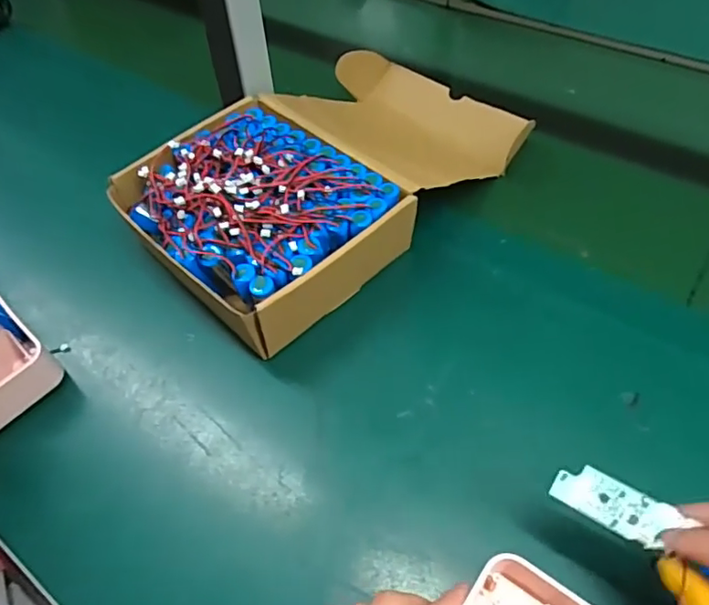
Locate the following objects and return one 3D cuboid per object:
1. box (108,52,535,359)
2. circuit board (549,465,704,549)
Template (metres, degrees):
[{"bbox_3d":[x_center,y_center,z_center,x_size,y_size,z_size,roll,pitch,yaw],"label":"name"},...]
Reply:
[{"bbox_3d":[-0.016,-0.128,0.534,0.228,0.093,0.385,33,60,27],"label":"box"},{"bbox_3d":[0.136,0.106,0.291,0.061,0.008,0.024,26,97,14],"label":"circuit board"}]

